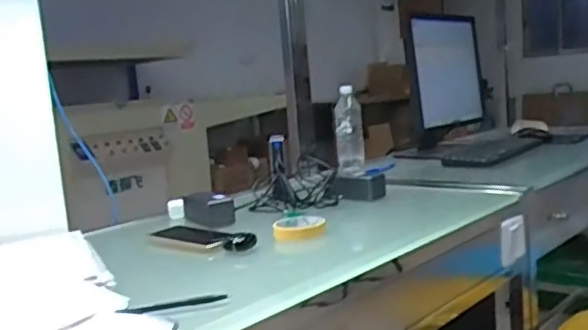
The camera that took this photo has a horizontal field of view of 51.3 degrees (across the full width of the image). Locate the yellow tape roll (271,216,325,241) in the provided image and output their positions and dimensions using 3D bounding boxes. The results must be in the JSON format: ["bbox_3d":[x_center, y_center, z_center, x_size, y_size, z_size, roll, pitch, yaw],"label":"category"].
[{"bbox_3d":[0.012,0.101,0.988,0.078,0.025,0.086,-5,6,7],"label":"yellow tape roll"}]

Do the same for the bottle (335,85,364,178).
[{"bbox_3d":[0.141,-0.089,1.563,0.068,0.201,0.059,-5,6,9],"label":"bottle"}]

